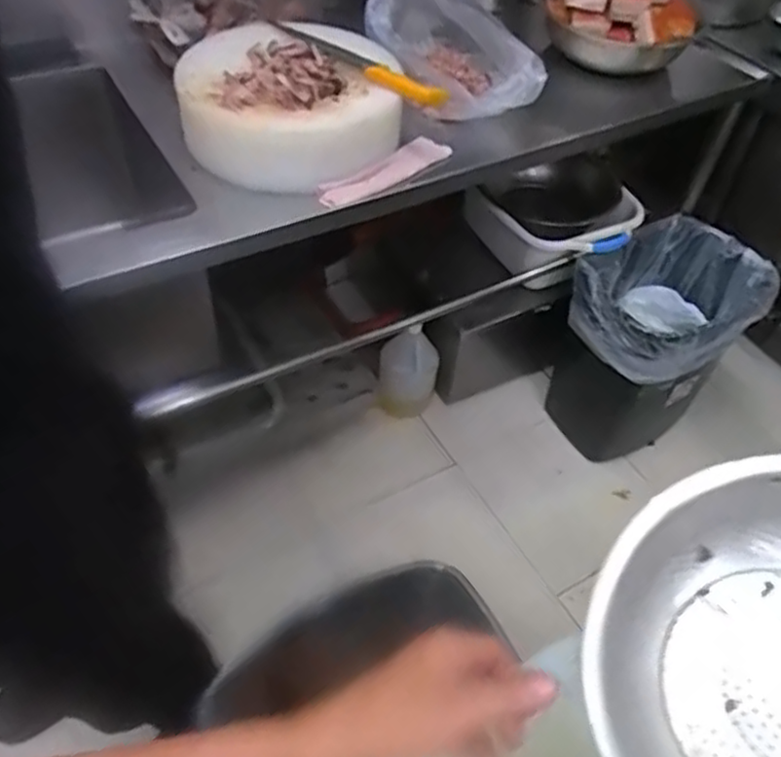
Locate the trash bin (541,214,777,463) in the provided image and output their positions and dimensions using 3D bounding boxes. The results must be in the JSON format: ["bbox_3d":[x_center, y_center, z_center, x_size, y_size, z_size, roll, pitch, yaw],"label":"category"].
[{"bbox_3d":[0.592,-0.090,1.593,0.388,0.396,0.297,-20,53,-20],"label":"trash bin"}]

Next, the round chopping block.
[{"bbox_3d":[-0.158,-0.434,1.105,0.332,0.122,0.301,15,49,8],"label":"round chopping block"}]

